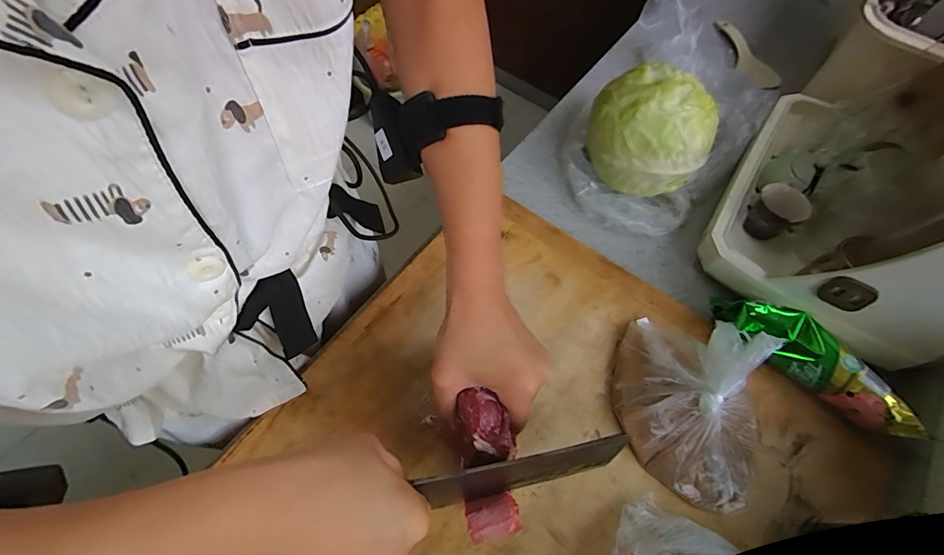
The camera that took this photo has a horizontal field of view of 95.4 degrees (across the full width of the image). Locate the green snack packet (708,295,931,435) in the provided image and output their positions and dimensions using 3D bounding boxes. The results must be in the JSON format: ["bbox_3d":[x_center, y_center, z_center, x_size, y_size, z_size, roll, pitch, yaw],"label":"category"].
[{"bbox_3d":[0.348,0.083,0.446,0.052,0.059,0.186,-33,68,-18],"label":"green snack packet"}]

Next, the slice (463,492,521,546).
[{"bbox_3d":[0.016,0.186,0.335,0.040,0.013,0.029,-12,63,-9],"label":"slice"}]

